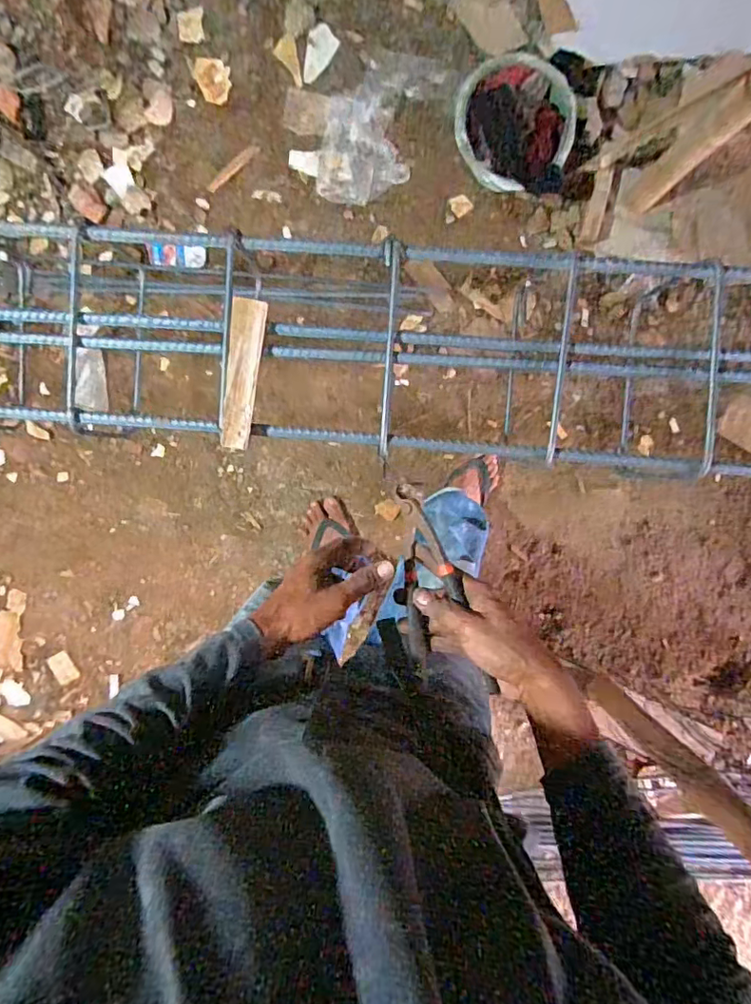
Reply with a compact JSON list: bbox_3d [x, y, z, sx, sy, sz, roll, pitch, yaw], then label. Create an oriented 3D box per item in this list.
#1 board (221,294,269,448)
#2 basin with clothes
[{"bbox_3d":[-0.132,-0.125,0.533,0.032,0.017,0.144,8,96,-4],"label":"board"},{"bbox_3d":[0.296,-0.819,1.224,0.238,0.174,0.242,0,97,-3],"label":"basin with clothes"}]

